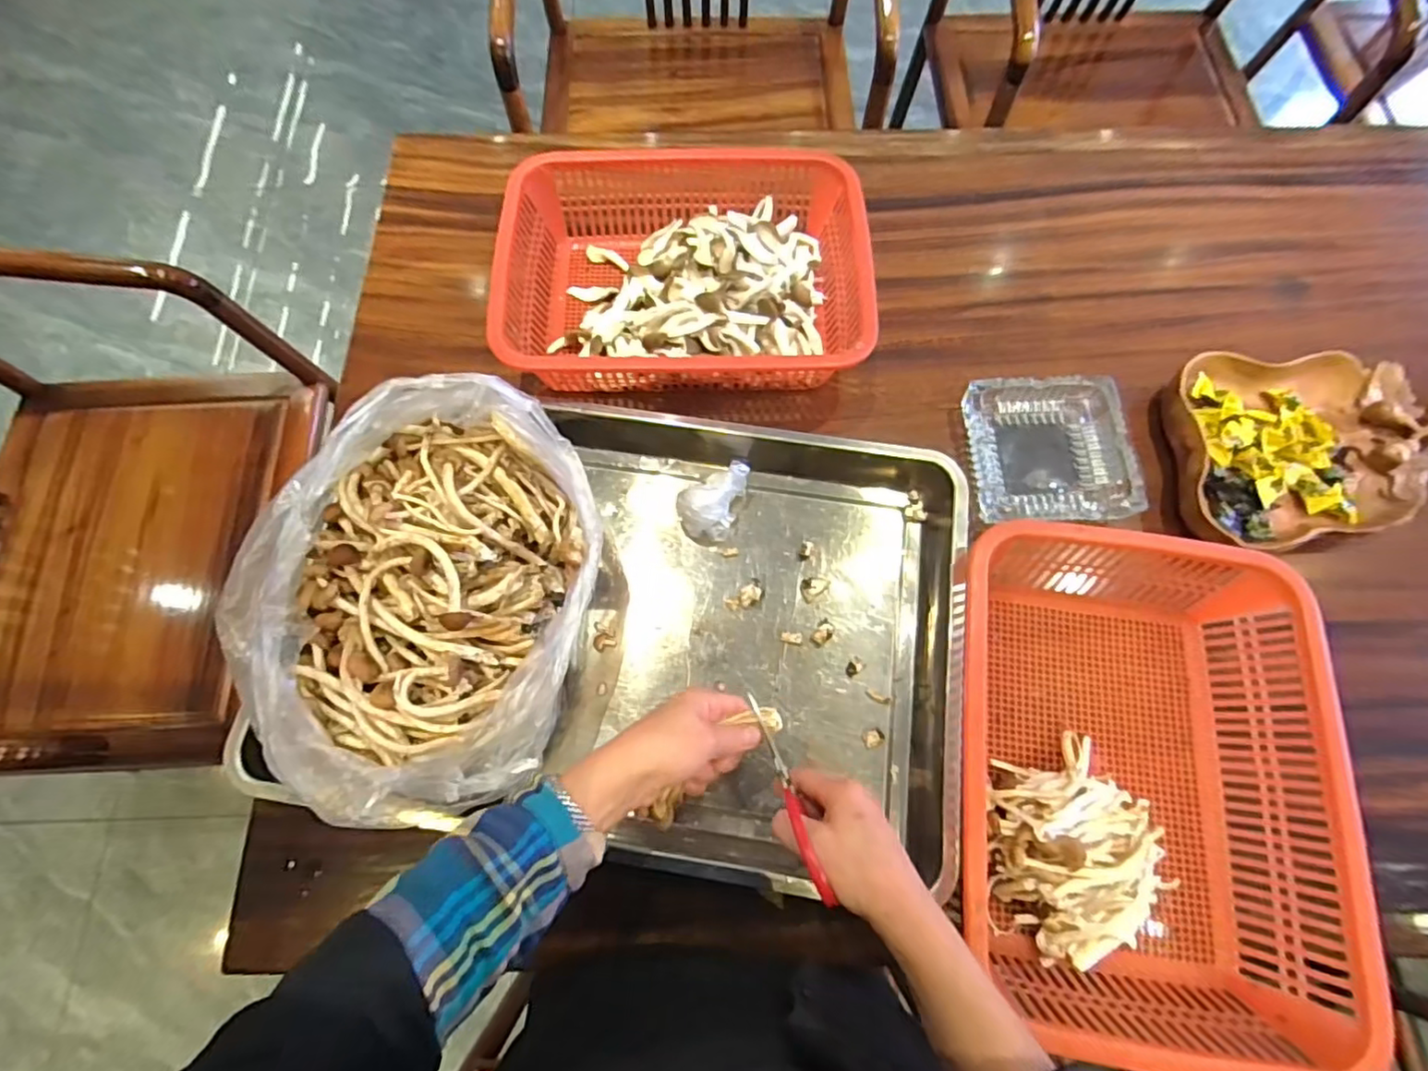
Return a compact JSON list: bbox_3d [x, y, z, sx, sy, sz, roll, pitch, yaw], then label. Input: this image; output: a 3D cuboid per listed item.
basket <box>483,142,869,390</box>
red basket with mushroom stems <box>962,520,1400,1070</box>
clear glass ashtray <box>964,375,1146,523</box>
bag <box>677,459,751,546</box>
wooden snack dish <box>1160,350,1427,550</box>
[{"bbox_3d":[-0.030,-0.286,0.668,0.371,0.094,0.280,0,72,0],"label":"basket"},{"bbox_3d":[0.327,0.182,0.499,0.274,0.100,0.369,7,72,2],"label":"red basket with mushroom stems"},{"bbox_3d":[0.334,-0.085,0.624,0.151,0.044,0.151,-4,72,-2],"label":"clear glass ashtray"},{"bbox_3d":[-0.002,-0.035,0.600,0.053,0.057,0.075,18,73,5],"label":"bag"},{"bbox_3d":[0.605,-0.079,0.623,0.288,0.049,0.207,3,72,1],"label":"wooden snack dish"}]

